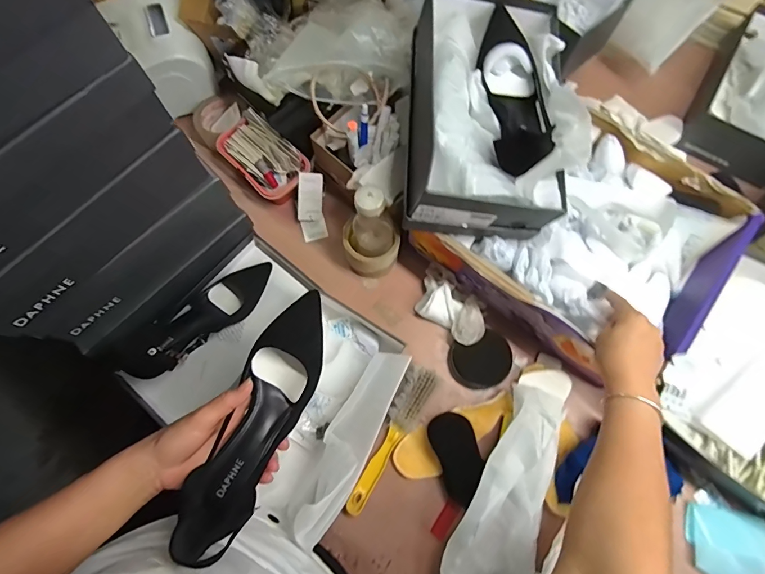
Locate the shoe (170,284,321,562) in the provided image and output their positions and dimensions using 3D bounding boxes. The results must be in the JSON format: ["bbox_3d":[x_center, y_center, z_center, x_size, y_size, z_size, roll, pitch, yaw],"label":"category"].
[{"bbox_3d":[-0.123,0.124,0.410,0.071,0.083,0.249,21,68,6],"label":"shoe"}]

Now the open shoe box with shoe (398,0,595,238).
[{"bbox_3d":[0.135,-0.232,0.546,0.200,0.124,0.303,1,74,1],"label":"open shoe box with shoe"}]

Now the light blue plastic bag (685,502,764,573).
[{"bbox_3d":[0.478,0.373,0.570,0.100,0.015,0.112,10,82,16],"label":"light blue plastic bag"}]

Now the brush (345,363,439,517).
[{"bbox_3d":[0.016,0.224,0.608,0.047,0.025,0.227,27,75,8],"label":"brush"}]

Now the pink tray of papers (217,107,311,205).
[{"bbox_3d":[-0.209,-0.228,0.718,0.098,0.052,0.168,-42,78,-11],"label":"pink tray of papers"}]

